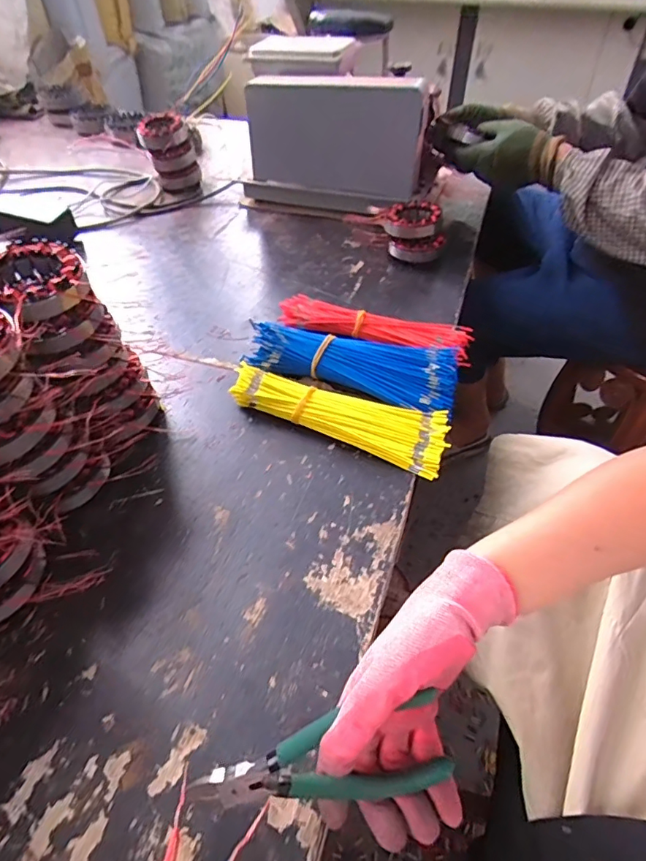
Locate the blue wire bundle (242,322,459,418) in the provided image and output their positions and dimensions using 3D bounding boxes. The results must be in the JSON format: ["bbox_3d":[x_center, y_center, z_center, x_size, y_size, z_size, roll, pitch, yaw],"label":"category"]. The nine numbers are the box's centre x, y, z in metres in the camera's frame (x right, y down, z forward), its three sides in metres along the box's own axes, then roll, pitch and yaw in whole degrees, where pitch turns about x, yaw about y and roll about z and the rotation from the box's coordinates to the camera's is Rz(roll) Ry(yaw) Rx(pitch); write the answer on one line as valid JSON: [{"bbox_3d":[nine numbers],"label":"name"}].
[{"bbox_3d":[0.035,-0.078,0.592,0.242,0.048,0.092,14,48,12],"label":"blue wire bundle"}]

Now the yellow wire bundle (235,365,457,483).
[{"bbox_3d":[0.019,-0.021,0.548,0.240,0.034,0.075,21,50,18],"label":"yellow wire bundle"}]

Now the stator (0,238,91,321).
[{"bbox_3d":[-0.242,-0.126,0.421,0.090,0.024,0.083,1,47,-1],"label":"stator"}]

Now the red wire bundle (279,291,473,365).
[{"bbox_3d":[0.063,-0.130,0.651,0.244,0.033,0.053,15,48,12],"label":"red wire bundle"}]

